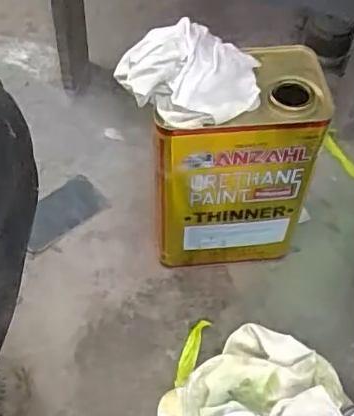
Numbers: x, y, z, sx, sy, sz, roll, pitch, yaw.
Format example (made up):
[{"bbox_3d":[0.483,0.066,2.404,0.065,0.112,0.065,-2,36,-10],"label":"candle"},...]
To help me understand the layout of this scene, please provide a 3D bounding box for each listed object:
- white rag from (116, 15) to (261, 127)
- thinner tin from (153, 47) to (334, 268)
[{"bbox_3d":[0.012,-0.131,0.541,0.129,0.041,0.118,-8,56,-8],"label":"white rag"},{"bbox_3d":[0.062,-0.044,0.660,0.169,0.260,0.113,-5,54,-3],"label":"thinner tin"}]

